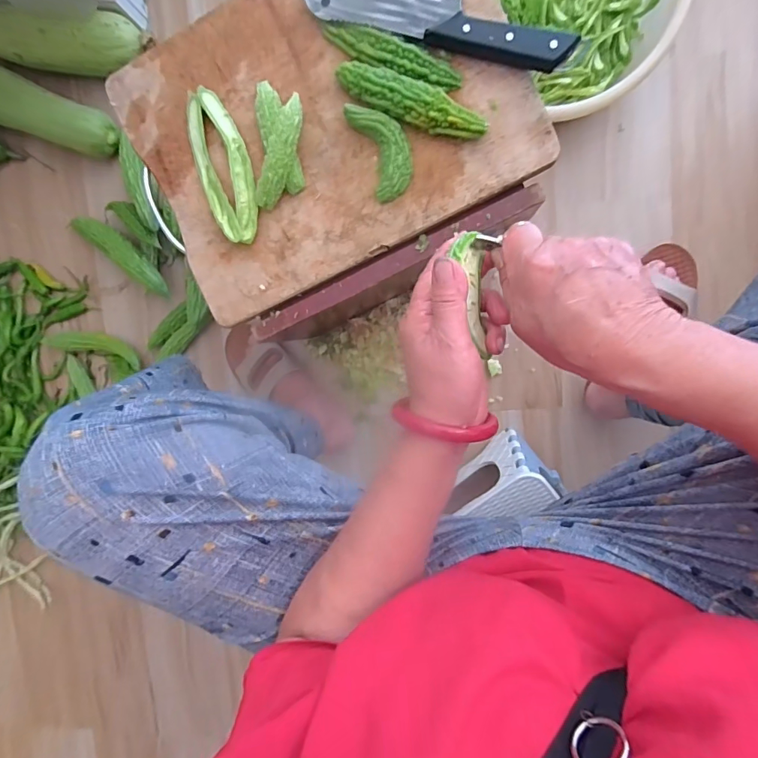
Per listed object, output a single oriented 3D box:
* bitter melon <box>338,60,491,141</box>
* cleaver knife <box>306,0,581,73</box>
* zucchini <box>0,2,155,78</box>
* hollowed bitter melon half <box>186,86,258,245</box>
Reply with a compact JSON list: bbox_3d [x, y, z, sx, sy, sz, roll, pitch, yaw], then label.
[{"bbox_3d":[0.030,-0.267,0.426,0.151,0.023,0.032,24,99,3],"label":"bitter melon"},{"bbox_3d":[0.050,-0.360,0.419,0.273,0.023,0.078,19,99,4],"label":"cleaver knife"},{"bbox_3d":[-0.489,-0.511,0.668,0.286,0.076,0.069,5,98,6],"label":"zucchini"},{"bbox_3d":[-0.165,-0.223,0.468,0.056,0.016,0.157,-13,95,8],"label":"hollowed bitter melon half"}]

